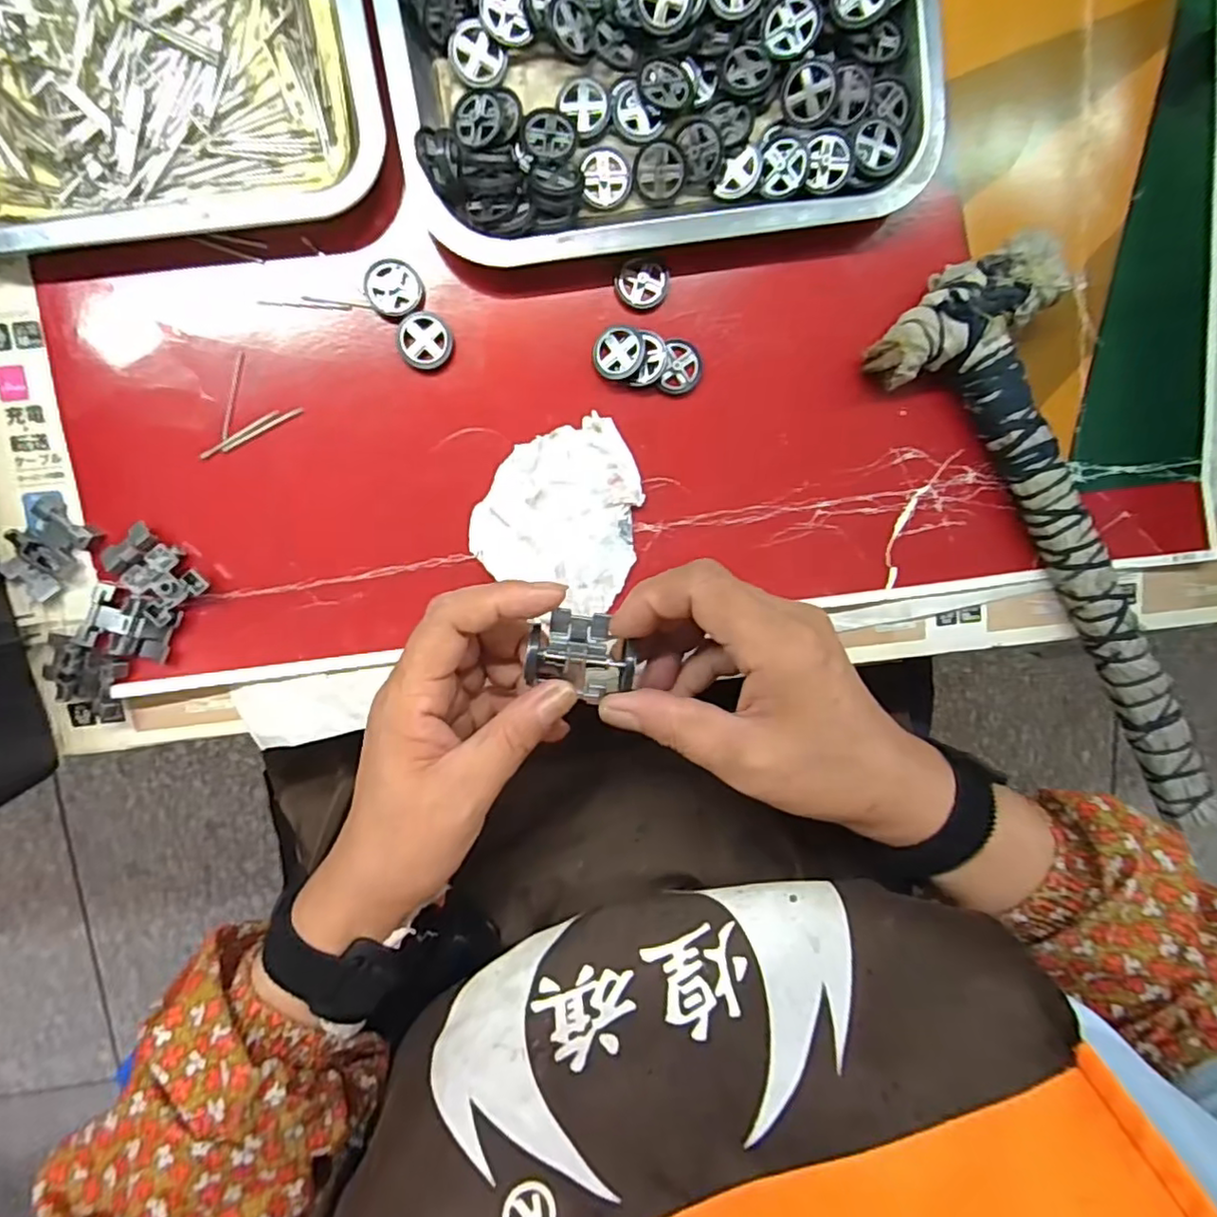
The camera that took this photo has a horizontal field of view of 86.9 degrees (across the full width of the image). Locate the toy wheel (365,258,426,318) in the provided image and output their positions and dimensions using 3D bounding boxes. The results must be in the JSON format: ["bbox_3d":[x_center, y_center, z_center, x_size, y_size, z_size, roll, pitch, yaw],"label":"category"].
[{"bbox_3d":[-0.107,-0.160,0.320,0.028,0.004,0.025,11,97,-6],"label":"toy wheel"}]

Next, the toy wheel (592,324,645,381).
[{"bbox_3d":[0.005,-0.132,0.331,0.027,0.004,0.026,3,102,15],"label":"toy wheel"}]

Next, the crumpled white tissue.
[{"bbox_3d":[-0.021,-0.053,0.342,0.084,0.007,0.095,24,96,-7],"label":"crumpled white tissue"}]

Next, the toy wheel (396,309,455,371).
[{"bbox_3d":[-0.092,-0.135,0.324,0.027,0.005,0.027,-1,98,-4],"label":"toy wheel"}]

